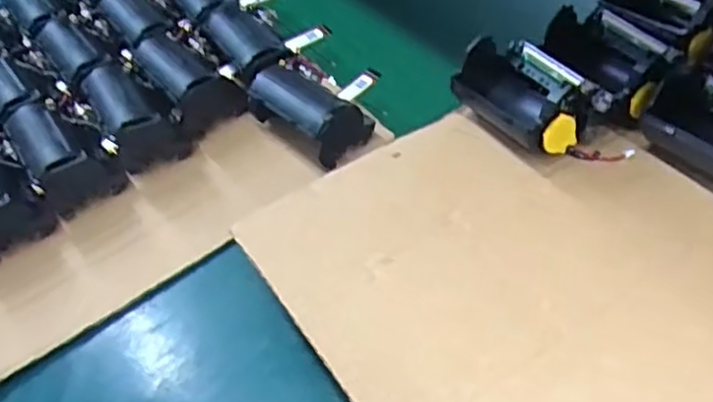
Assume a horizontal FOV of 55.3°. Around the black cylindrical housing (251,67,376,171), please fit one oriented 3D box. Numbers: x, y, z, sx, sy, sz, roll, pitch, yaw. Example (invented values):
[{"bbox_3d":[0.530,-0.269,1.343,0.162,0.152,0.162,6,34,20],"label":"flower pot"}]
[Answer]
[{"bbox_3d":[-0.030,-0.055,0.419,0.069,0.040,0.049,32,60,26],"label":"black cylindrical housing"}]

